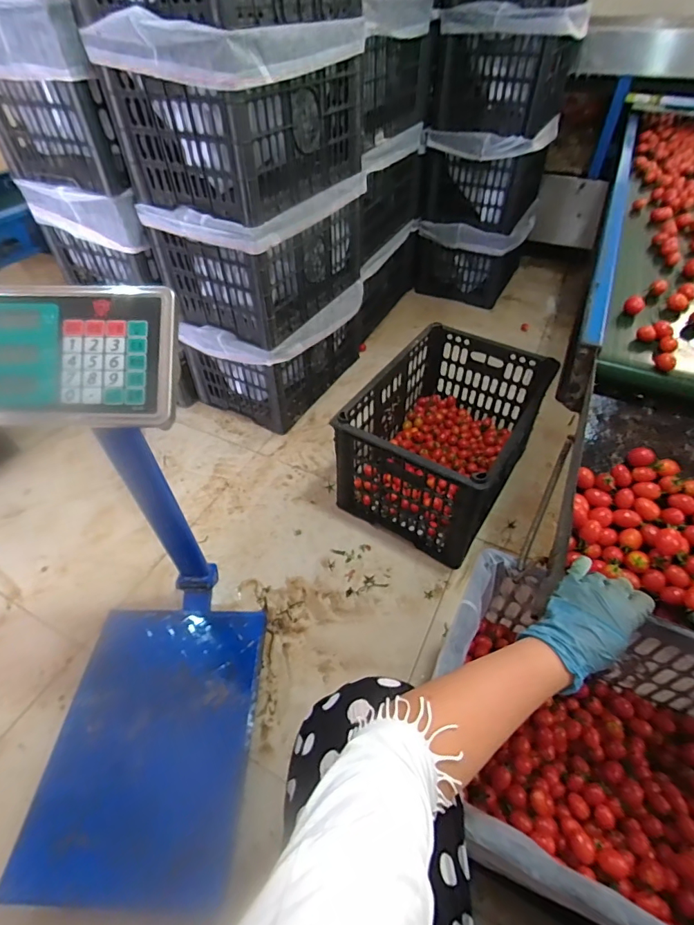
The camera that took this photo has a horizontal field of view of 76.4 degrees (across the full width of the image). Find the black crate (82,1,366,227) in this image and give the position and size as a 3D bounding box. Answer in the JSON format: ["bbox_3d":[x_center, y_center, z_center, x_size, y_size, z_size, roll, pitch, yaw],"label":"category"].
[{"bbox_3d":[-0.206,-0.751,0.942,0.333,0.281,0.469,20,51,18],"label":"black crate"}]

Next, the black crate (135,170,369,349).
[{"bbox_3d":[-0.205,-0.556,1.146,0.336,0.269,0.460,20,51,18],"label":"black crate"}]

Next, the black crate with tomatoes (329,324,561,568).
[{"bbox_3d":[0.233,-0.067,1.063,0.337,0.281,0.464,23,52,20],"label":"black crate with tomatoes"}]

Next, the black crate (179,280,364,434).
[{"bbox_3d":[-0.209,-0.369,1.355,0.346,0.274,0.479,20,51,18],"label":"black crate"}]

